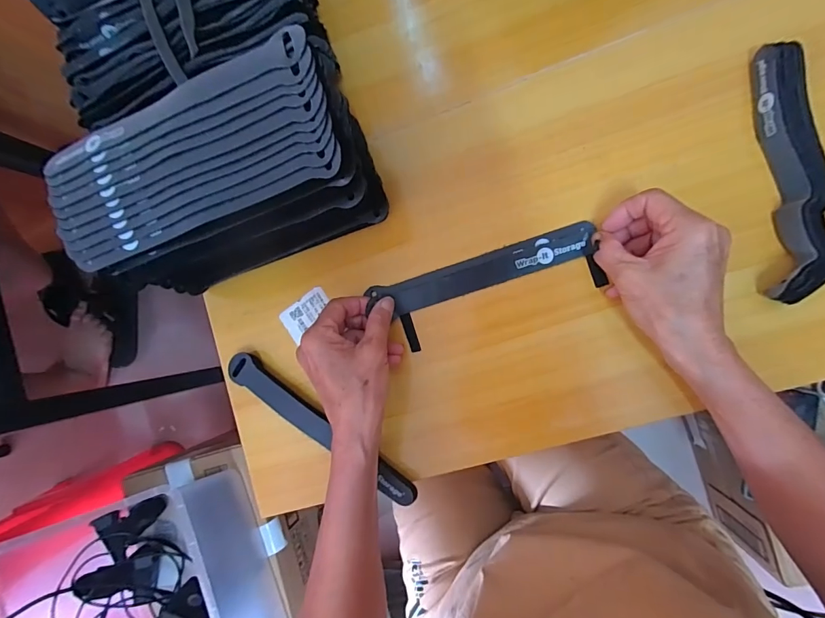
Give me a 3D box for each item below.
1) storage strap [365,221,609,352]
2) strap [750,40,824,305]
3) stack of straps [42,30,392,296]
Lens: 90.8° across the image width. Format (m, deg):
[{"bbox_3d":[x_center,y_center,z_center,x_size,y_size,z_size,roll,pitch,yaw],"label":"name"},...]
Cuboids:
[{"bbox_3d":[0.061,-0.018,0.340,0.186,0.011,0.055,-18,88,7],"label":"storage strap"},{"bbox_3d":[0.275,-0.099,0.295,0.037,0.031,0.184,-1,90,10],"label":"strap"},{"bbox_3d":[-0.132,-0.088,0.309,0.203,0.107,0.106,-20,86,10],"label":"stack of straps"}]

